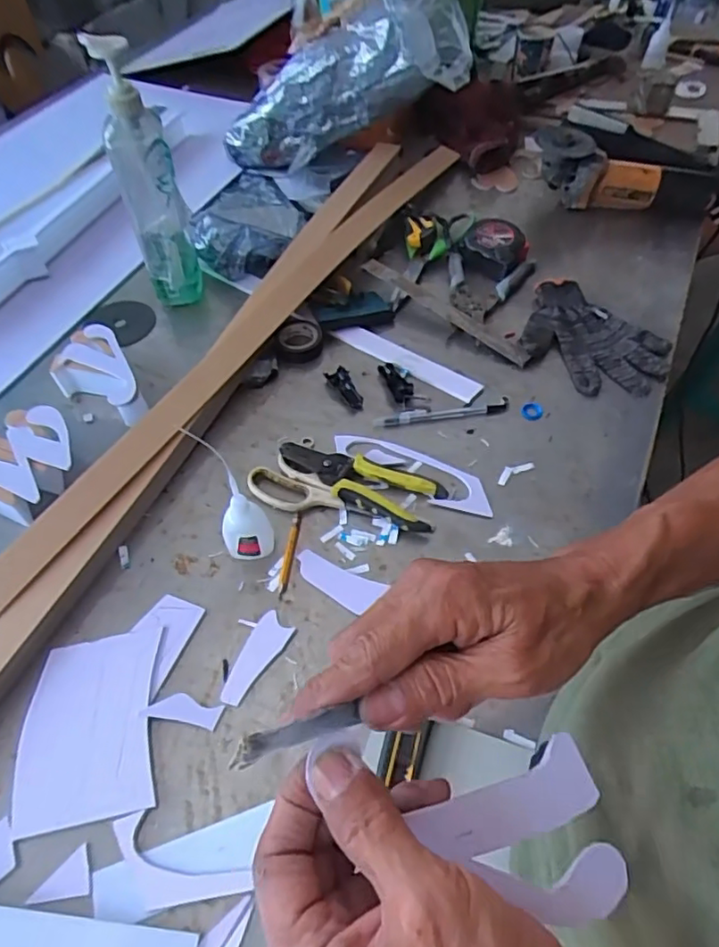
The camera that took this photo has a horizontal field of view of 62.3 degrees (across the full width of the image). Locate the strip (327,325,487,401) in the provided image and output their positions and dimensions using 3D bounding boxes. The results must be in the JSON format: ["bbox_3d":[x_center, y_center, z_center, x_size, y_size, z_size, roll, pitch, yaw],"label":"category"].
[{"bbox_3d":[0.057,-0.138,0.721,0.194,0.007,0.034,31,62,21],"label":"strip"}]

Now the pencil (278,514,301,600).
[{"bbox_3d":[-0.066,0.074,0.562,0.009,0.008,0.092,5,54,5],"label":"pencil"}]

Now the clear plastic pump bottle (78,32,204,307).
[{"bbox_3d":[-0.239,-0.329,0.672,0.063,0.269,0.077,-16,55,-11],"label":"clear plastic pump bottle"}]

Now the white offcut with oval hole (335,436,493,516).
[{"bbox_3d":[0.055,-0.004,0.621,0.181,0.007,0.050,24,57,18],"label":"white offcut with oval hole"}]

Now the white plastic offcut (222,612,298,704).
[{"bbox_3d":[-0.088,0.157,0.504,0.031,0.006,0.080,24,57,18],"label":"white plastic offcut"}]

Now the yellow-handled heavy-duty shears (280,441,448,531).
[{"bbox_3d":[-0.001,0.006,0.605,0.171,0.020,0.063,22,57,16],"label":"yellow-handled heavy-duty shears"}]

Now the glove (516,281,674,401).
[{"bbox_3d":[0.280,-0.166,0.733,0.190,0.021,0.142,38,63,26],"label":"glove"}]

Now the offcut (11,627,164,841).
[{"bbox_3d":[-0.215,0.199,0.472,0.103,0.007,0.137,-8,54,-5],"label":"offcut"}]

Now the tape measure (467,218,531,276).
[{"bbox_3d":[0.190,-0.310,0.826,0.086,0.046,0.071,35,61,24],"label":"tape measure"}]

